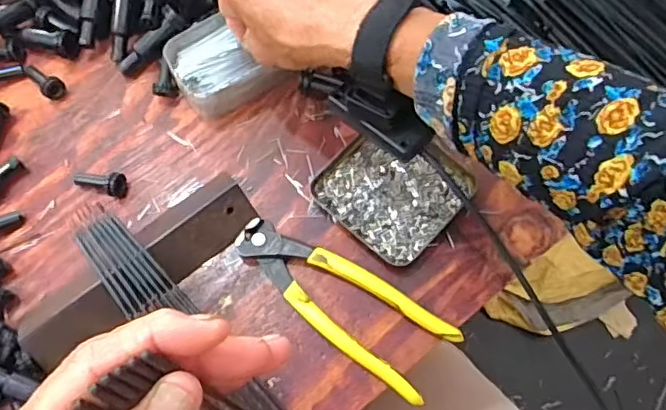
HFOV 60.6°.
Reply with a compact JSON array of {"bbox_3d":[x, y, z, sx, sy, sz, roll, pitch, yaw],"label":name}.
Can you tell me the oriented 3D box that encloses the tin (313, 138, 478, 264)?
[{"bbox_3d":[0.048,-0.014,0.433,0.101,0.010,0.098,-43,74,-13],"label":"tin"}]

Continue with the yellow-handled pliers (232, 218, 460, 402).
[{"bbox_3d":[0.002,0.066,0.396,0.165,0.011,0.055,32,73,13],"label":"yellow-handled pliers"}]

